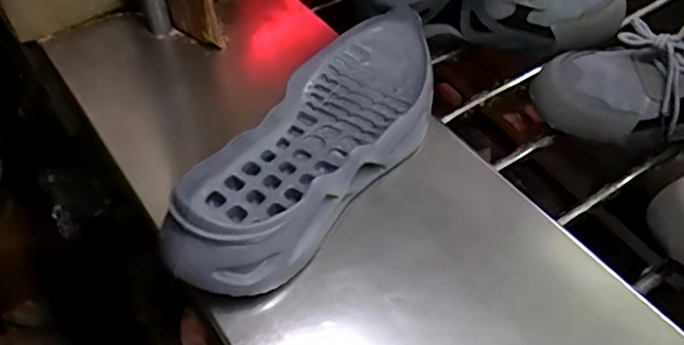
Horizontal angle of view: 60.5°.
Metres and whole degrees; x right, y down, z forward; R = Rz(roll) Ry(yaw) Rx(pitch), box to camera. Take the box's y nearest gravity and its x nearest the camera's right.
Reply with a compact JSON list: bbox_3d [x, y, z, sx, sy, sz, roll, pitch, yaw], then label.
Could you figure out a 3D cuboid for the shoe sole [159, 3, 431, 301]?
[{"bbox_3d":[-0.010,-0.027,0.448,0.114,0.053,0.302,21,52,17],"label":"shoe sole"}]

